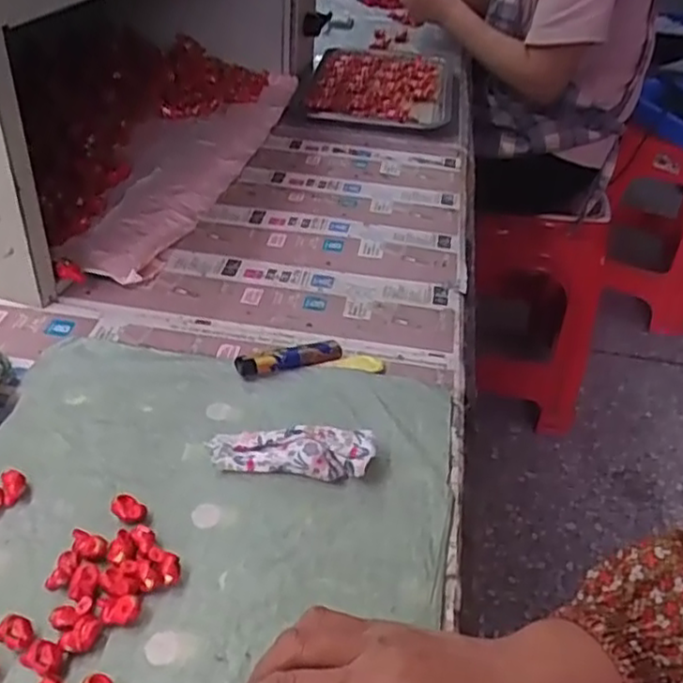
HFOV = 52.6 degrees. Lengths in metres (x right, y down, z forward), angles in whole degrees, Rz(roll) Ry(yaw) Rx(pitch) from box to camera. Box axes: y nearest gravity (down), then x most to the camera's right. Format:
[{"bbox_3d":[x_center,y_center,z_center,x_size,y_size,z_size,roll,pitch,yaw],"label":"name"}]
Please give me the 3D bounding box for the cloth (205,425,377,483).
[{"bbox_3d":[-0.033,0.070,0.446,0.104,0.023,0.028,6,38,0],"label":"cloth"}]

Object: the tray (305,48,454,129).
[{"bbox_3d":[0.056,-0.376,1.007,0.208,0.044,0.288,9,38,3],"label":"tray"}]

